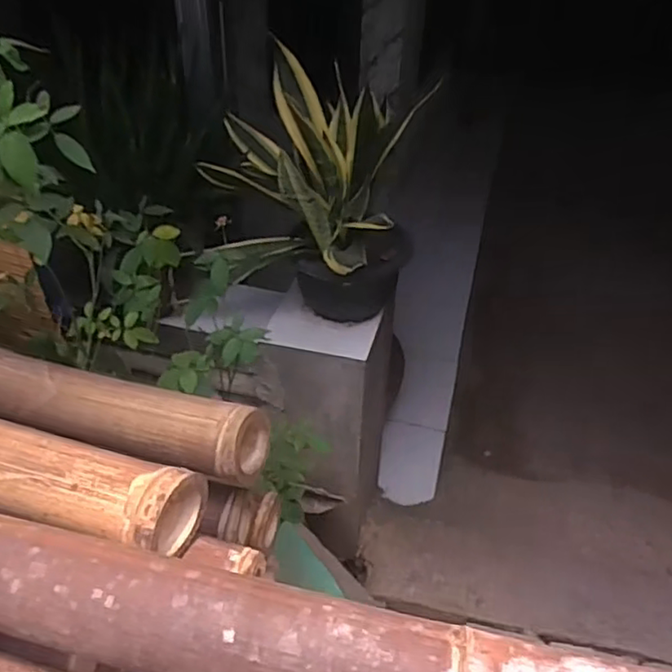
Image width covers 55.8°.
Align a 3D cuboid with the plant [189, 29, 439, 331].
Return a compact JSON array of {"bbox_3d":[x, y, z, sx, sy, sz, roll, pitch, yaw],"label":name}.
[{"bbox_3d":[-0.043,-0.250,1.293,0.381,0.473,0.322,23,44,26],"label":"plant"}]

